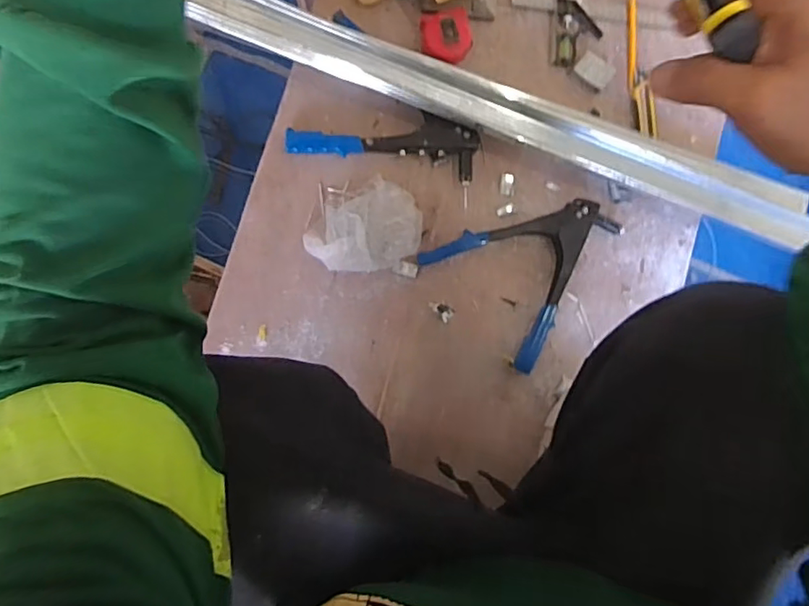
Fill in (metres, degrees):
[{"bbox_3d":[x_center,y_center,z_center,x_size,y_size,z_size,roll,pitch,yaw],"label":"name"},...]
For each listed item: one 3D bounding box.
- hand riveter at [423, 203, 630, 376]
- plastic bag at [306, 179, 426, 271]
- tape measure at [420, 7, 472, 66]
[{"bbox_3d":[0.174,-0.058,0.763,0.241,0.035,0.202,-40,94,-9],"label":"hand riveter"},{"bbox_3d":[-0.050,-0.098,0.717,0.153,0.069,0.114,-14,90,-9],"label":"plastic bag"},{"bbox_3d":[0.056,-0.353,0.758,0.067,0.042,0.062,-8,89,-9],"label":"tape measure"}]

